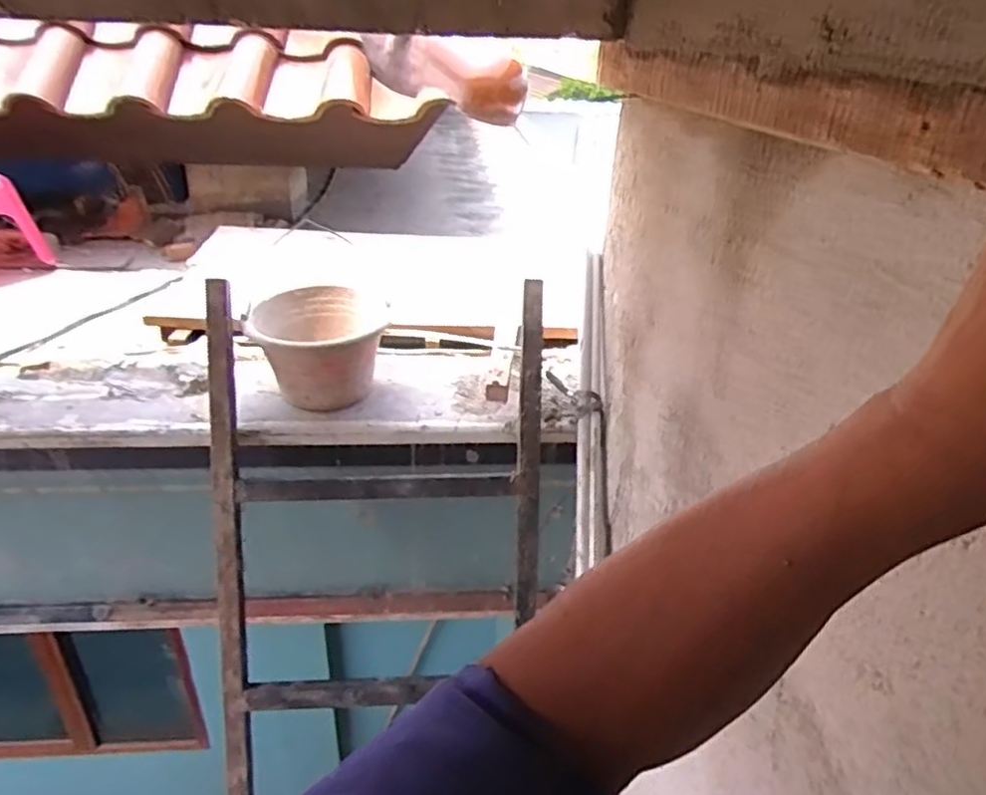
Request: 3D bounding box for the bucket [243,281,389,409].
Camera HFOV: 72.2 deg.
[{"bbox_3d":[-0.332,-0.089,1.244,0.214,0.154,0.205,-11,31,-23],"label":"bucket"}]

